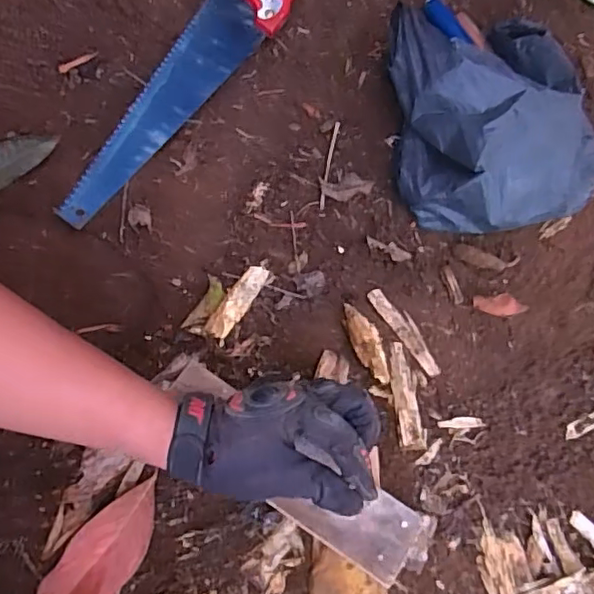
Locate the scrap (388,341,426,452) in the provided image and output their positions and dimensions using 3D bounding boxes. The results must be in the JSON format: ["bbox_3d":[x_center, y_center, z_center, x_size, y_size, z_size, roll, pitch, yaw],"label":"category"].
[{"bbox_3d":[0.104,0.094,0.565,0.026,0.010,0.104,-2,65,-2],"label":"scrap"}]

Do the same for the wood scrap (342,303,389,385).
[{"bbox_3d":[0.070,0.044,0.583,0.029,0.013,0.083,-20,67,-10],"label":"wood scrap"}]

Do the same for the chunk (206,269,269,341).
[{"bbox_3d":[-0.058,0.004,0.582,0.022,0.014,0.084,28,67,12],"label":"chunk"}]

